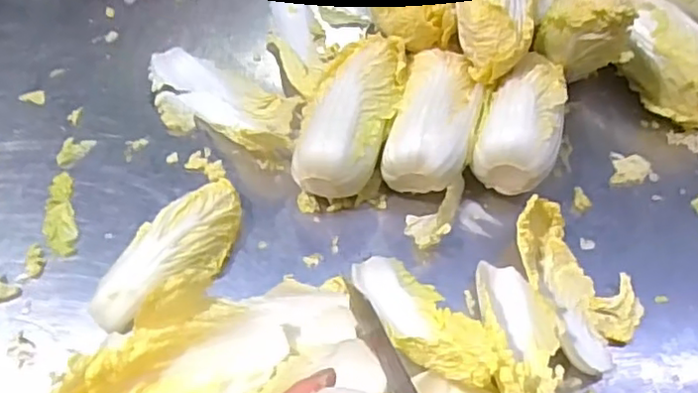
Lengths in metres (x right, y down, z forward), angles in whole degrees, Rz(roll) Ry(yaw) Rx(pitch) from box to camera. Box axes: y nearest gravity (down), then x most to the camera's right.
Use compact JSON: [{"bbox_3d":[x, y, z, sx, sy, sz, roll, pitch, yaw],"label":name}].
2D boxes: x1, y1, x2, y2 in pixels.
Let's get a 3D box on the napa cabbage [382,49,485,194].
[{"bbox_3d":[0.076,-0.062,0.576,0.071,0.072,0.131,14,58,5],"label":"napa cabbage"}]

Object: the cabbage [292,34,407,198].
[{"bbox_3d":[0.001,-0.068,0.572,0.071,0.066,0.154,16,58,7],"label":"cabbage"}]

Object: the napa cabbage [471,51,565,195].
[{"bbox_3d":[0.149,-0.058,0.571,0.067,0.077,0.117,17,58,7],"label":"napa cabbage"}]

